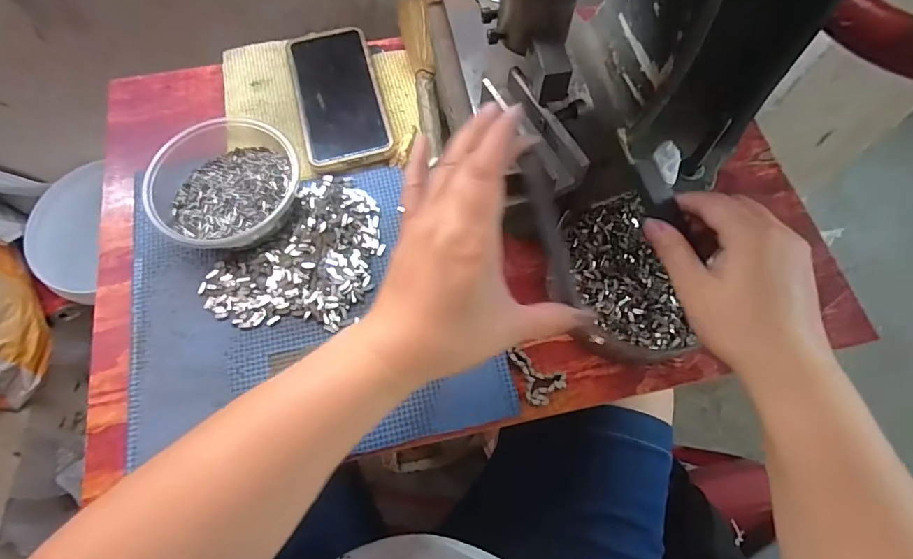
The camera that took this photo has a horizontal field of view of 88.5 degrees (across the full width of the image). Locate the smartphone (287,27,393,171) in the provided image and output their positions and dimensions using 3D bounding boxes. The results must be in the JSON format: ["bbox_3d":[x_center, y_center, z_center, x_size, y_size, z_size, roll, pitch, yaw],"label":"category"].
[{"bbox_3d":[-0.109,-0.170,0.430,0.072,0.006,0.153,-14,69,-6],"label":"smartphone"}]

